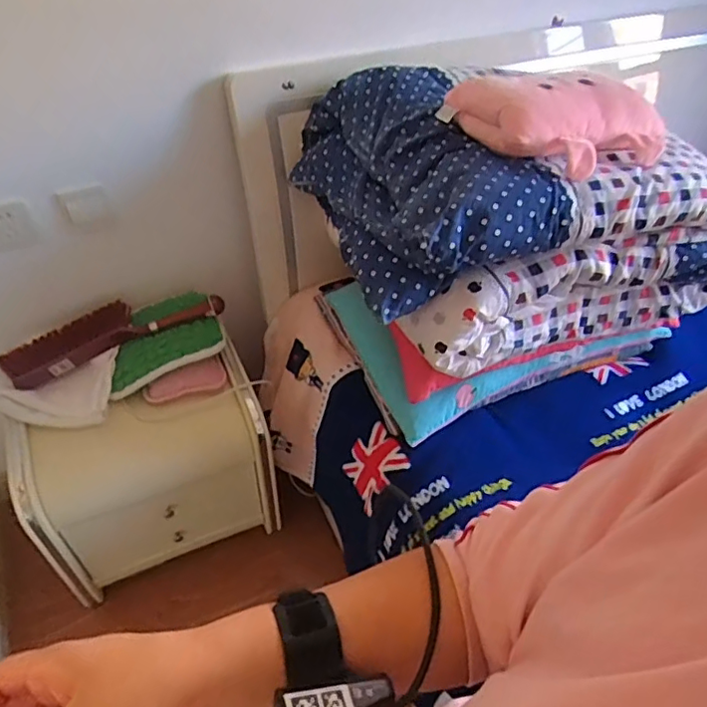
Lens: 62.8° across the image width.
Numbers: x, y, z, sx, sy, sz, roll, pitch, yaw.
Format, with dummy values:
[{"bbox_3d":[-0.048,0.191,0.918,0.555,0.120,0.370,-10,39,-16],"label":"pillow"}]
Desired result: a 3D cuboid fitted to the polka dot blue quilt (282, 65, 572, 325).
[{"bbox_3d":[0.093,-0.294,0.952,0.277,0.169,0.491,-14,48,-15],"label":"polka dot blue quilt"}]

